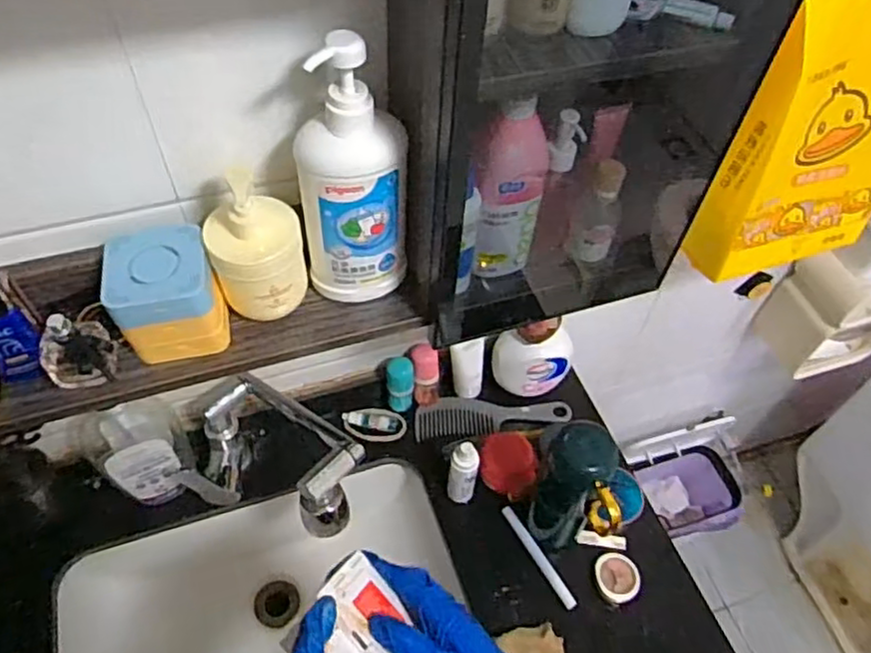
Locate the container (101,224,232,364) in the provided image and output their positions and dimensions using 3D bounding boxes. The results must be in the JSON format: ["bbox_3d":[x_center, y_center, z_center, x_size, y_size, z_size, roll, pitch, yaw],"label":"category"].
[{"bbox_3d":[-0.224,-0.026,0.566,0.080,0.082,0.079,-13,56,-8],"label":"container"}]

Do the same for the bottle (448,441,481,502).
[{"bbox_3d":[0.033,0.176,0.798,0.035,0.111,0.033,4,56,4],"label":"bottle"}]

